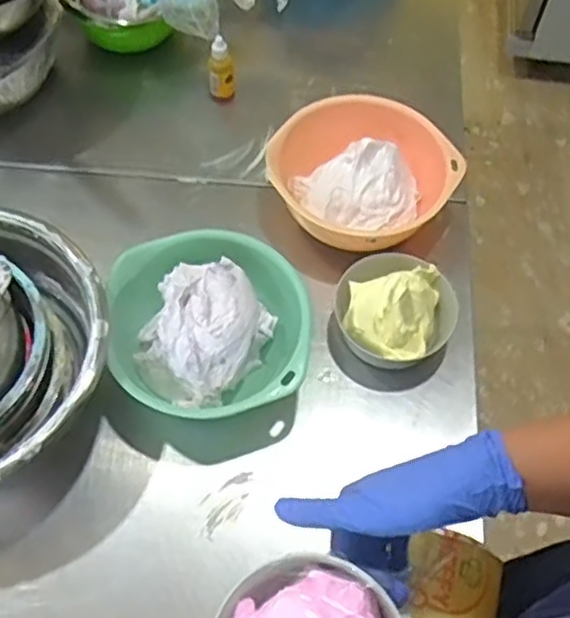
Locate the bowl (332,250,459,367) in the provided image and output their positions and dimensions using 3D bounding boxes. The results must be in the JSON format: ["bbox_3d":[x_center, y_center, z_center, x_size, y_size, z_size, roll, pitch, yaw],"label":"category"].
[{"bbox_3d":[0.109,-0.004,0.708,0.105,0.062,0.108,1,61,-1],"label":"bowl"}]

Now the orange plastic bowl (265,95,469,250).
[{"bbox_3d":[0.083,-0.142,0.778,0.192,0.070,0.168,23,63,11],"label":"orange plastic bowl"}]

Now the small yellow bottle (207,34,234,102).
[{"bbox_3d":[-0.078,-0.288,0.864,0.030,0.088,0.022,-3,61,-3],"label":"small yellow bottle"}]

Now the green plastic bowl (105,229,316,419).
[{"bbox_3d":[-0.071,0.022,0.682,0.186,0.083,0.173,1,61,-1],"label":"green plastic bowl"}]

